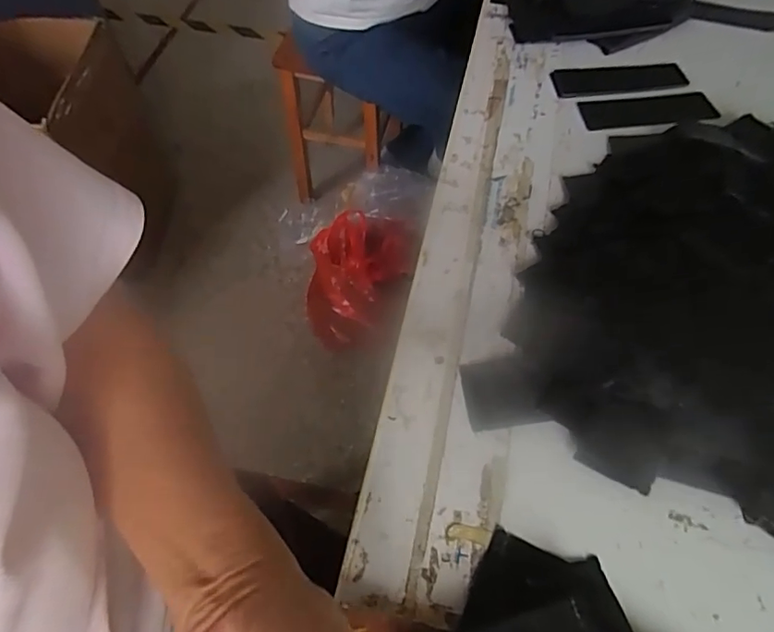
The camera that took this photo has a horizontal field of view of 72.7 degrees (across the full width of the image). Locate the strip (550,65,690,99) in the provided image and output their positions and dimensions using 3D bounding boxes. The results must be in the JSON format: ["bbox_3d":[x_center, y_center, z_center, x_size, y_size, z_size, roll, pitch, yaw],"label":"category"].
[{"bbox_3d":[0.273,-0.276,0.617,0.154,0.004,0.053,-5,59,-3],"label":"strip"}]

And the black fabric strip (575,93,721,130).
[{"bbox_3d":[0.291,-0.230,0.588,0.152,0.004,0.051,-6,59,-4],"label":"black fabric strip"}]

